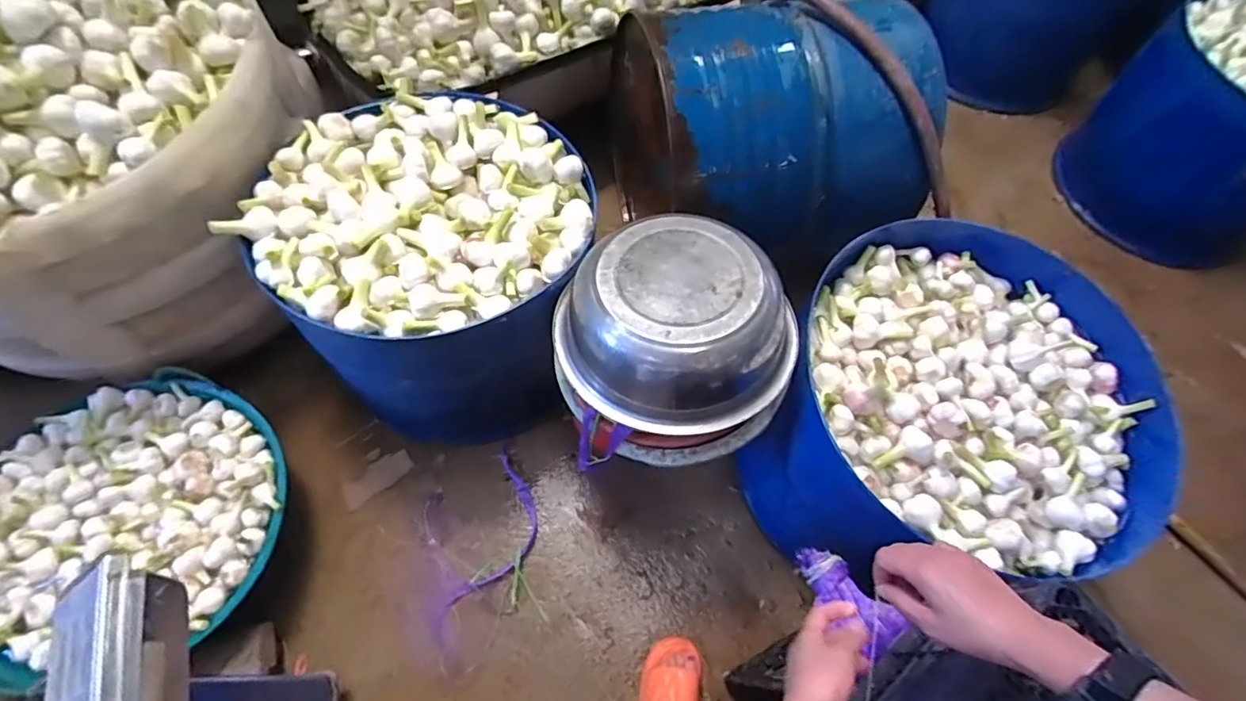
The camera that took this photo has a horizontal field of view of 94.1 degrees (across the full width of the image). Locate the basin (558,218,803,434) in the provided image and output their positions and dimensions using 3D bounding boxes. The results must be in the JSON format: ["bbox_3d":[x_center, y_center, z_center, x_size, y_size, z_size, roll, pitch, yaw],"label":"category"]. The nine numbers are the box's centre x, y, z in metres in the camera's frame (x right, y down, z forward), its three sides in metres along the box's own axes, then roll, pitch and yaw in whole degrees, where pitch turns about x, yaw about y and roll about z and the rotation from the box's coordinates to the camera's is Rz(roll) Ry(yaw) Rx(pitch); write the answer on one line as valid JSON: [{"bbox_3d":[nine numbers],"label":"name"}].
[{"bbox_3d":[0.080,-0.039,0.863,0.316,0.142,0.312,2,63,-3],"label":"basin"}]

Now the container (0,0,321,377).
[{"bbox_3d":[-1.031,-0.380,1.072,0.805,0.603,0.696,-6,63,-7],"label":"container"}]

